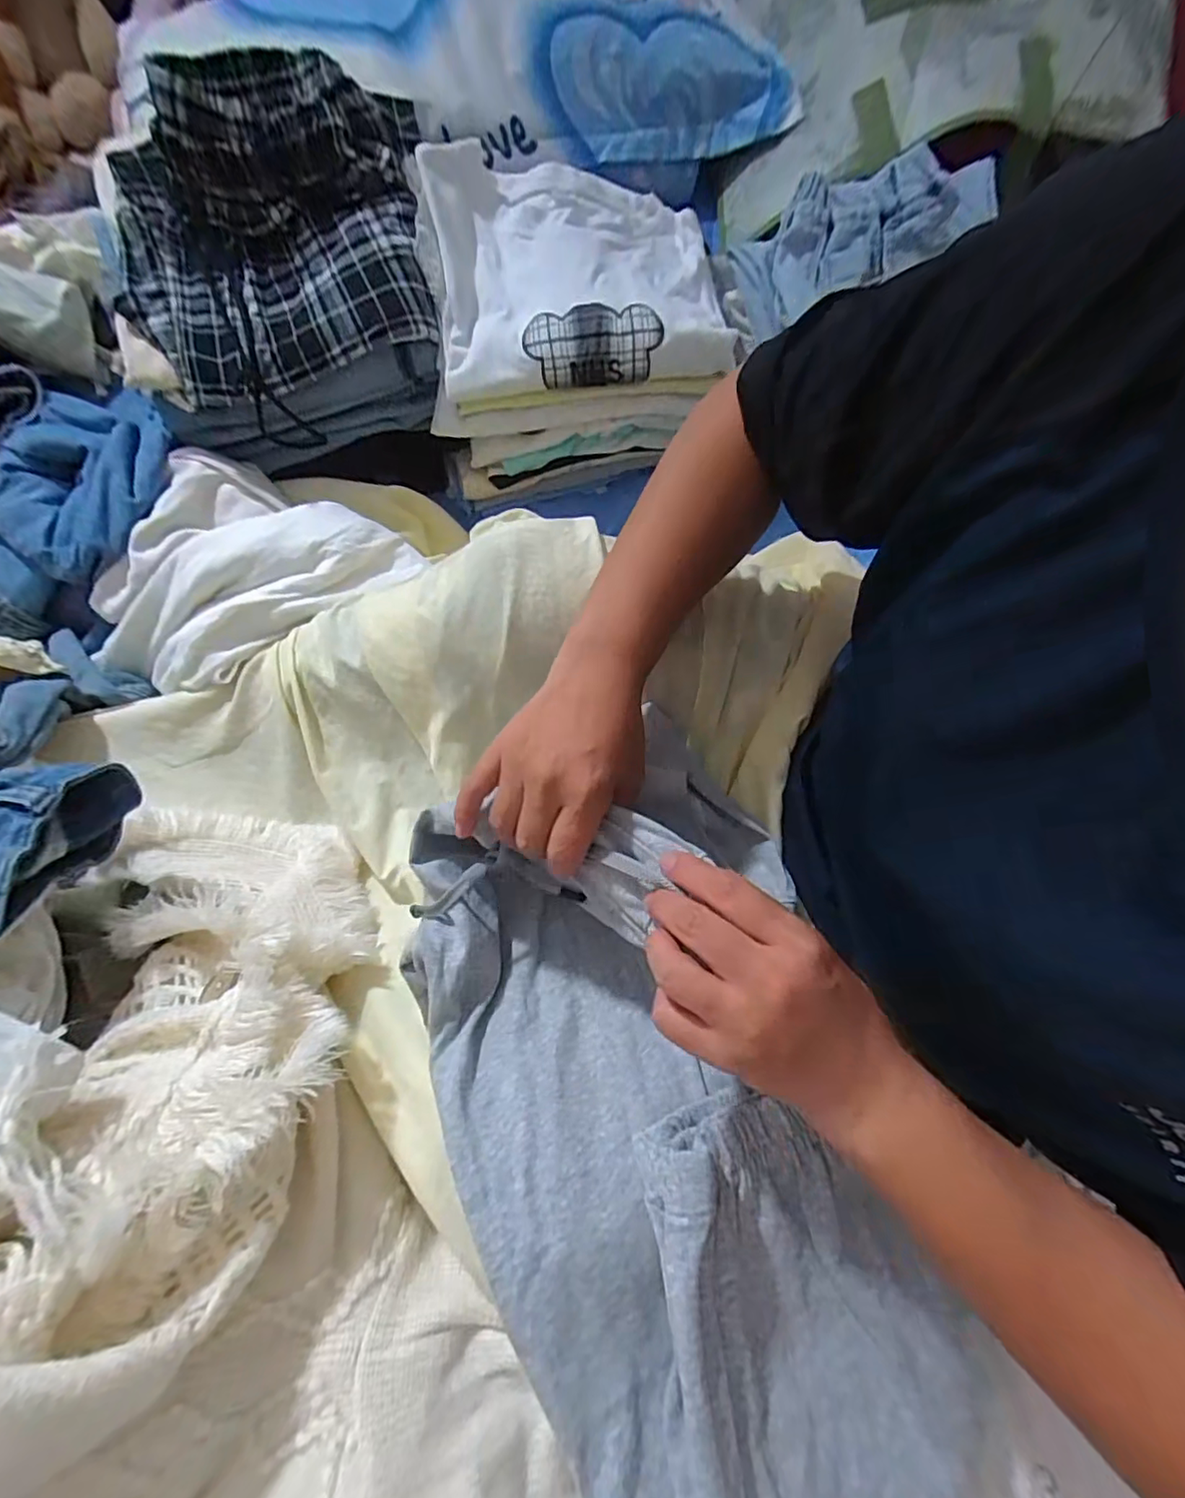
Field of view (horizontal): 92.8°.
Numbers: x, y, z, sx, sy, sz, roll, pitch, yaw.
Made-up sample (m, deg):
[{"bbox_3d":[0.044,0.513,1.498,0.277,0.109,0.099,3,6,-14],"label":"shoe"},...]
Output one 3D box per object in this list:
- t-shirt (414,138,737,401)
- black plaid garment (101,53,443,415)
[{"bbox_3d":[-0.007,-0.419,0.494,0.253,0.066,0.208,-6,75,-2],"label":"t-shirt"},{"bbox_3d":[-0.255,-0.414,0.454,0.251,0.090,0.223,-16,96,1],"label":"black plaid garment"}]

